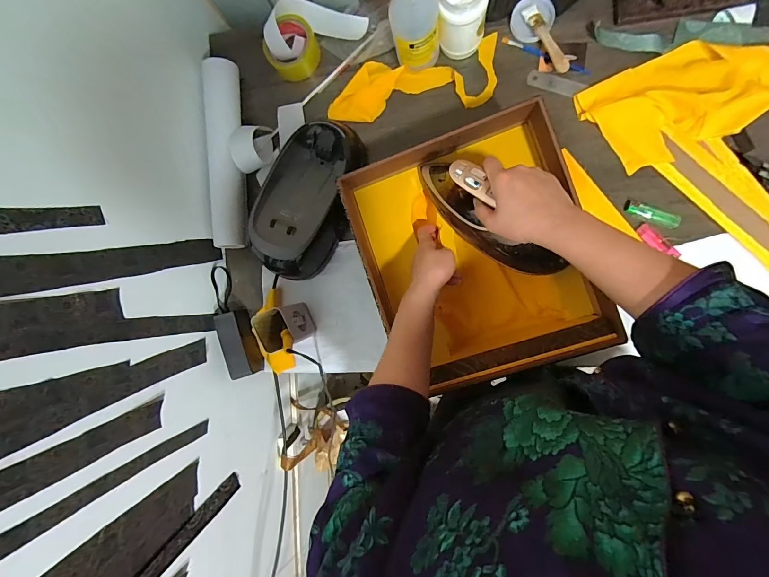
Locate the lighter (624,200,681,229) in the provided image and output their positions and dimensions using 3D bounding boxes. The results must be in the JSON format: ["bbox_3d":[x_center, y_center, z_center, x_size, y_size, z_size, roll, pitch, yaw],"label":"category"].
[{"bbox_3d":[0.453,-0.127,0.603,0.091,0.009,0.027,23,95,8],"label":"lighter"}]

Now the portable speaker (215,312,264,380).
[{"bbox_3d":[-0.287,0.111,0.714,0.061,0.048,0.136,-15,89,9],"label":"portable speaker"}]

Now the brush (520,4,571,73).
[{"bbox_3d":[0.279,-0.428,0.609,0.026,0.020,0.133,-28,87,9],"label":"brush"}]

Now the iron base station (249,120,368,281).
[{"bbox_3d":[-0.145,-0.164,0.663,0.152,0.082,0.297,20,95,8],"label":"iron base station"}]

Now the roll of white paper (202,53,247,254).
[{"bbox_3d":[-0.315,-0.250,0.709,0.055,0.067,0.330,0,92,9],"label":"roll of white paper"}]

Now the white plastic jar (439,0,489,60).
[{"bbox_3d":[0.128,-0.446,0.585,0.080,0.119,0.075,0,92,9],"label":"white plastic jar"}]

